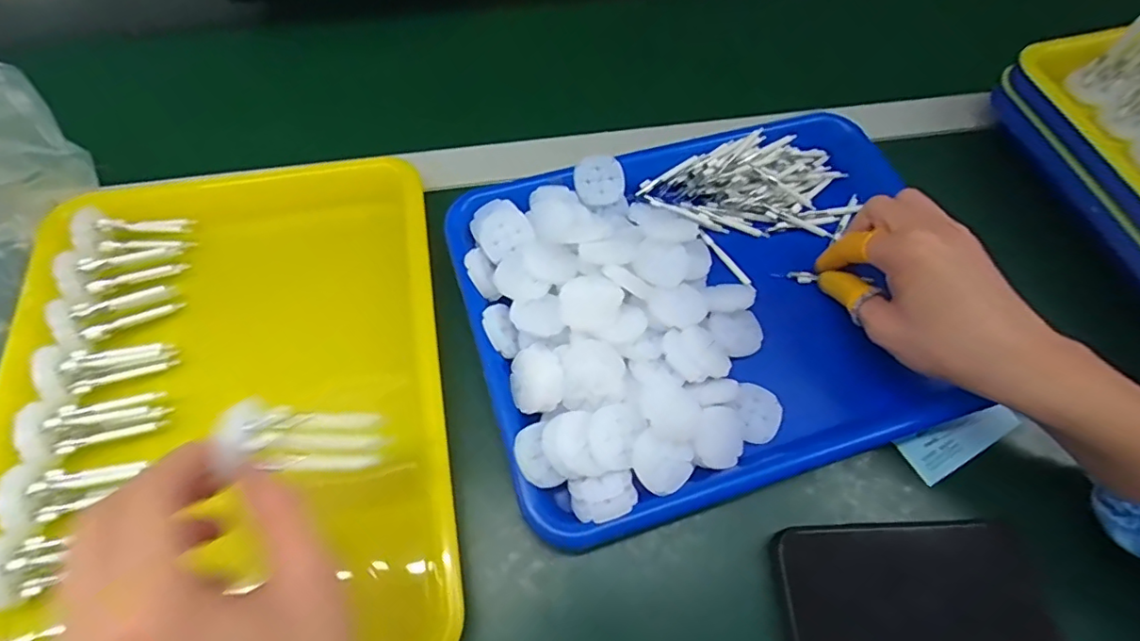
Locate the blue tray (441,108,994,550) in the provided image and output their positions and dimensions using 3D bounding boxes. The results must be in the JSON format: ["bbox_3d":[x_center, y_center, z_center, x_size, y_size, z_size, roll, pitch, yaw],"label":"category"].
[{"bbox_3d":[0.098,-0.022,0.366,0.320,0.043,0.241,-17,64,-10],"label":"blue tray"}]

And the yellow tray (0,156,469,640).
[{"bbox_3d":[-0.193,0.041,0.334,0.245,0.042,0.341,-6,63,-5],"label":"yellow tray"}]

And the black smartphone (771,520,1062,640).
[{"bbox_3d":[0.181,0.146,0.297,0.129,0.014,0.071,-2,63,-3],"label":"black smartphone"}]

